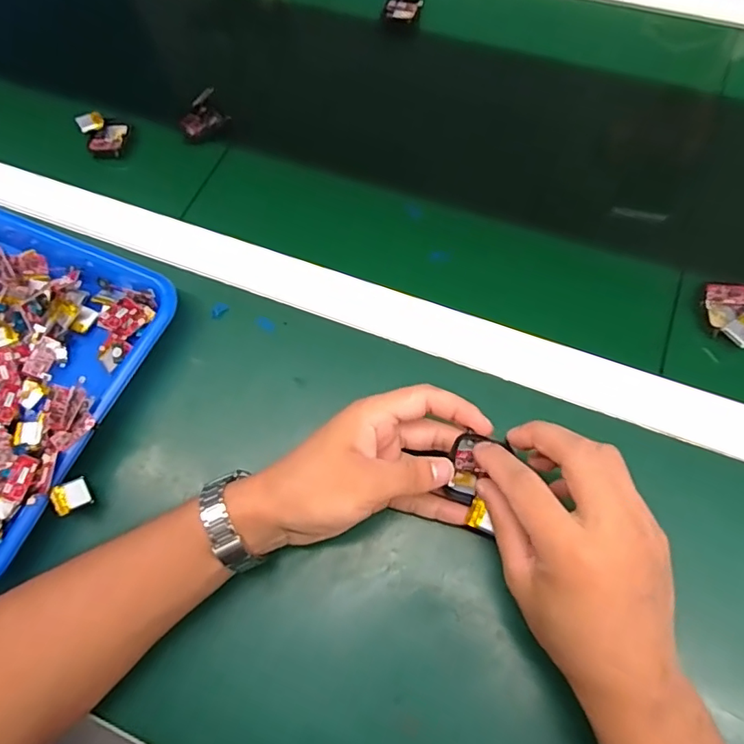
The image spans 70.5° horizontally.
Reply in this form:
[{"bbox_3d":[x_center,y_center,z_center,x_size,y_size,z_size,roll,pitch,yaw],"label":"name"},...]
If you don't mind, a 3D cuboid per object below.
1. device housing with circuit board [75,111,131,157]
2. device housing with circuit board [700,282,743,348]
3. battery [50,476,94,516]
[{"bbox_3d":[-0.251,-0.227,0.496,0.040,0.019,0.042,-1,67,2],"label":"device housing with circuit board"},{"bbox_3d":[0.265,-0.042,0.388,0.037,0.012,0.054,10,68,7],"label":"device housing with circuit board"},{"bbox_3d":[-0.200,0.083,0.350,0.005,0.024,0.019,-22,91,32],"label":"battery"}]

